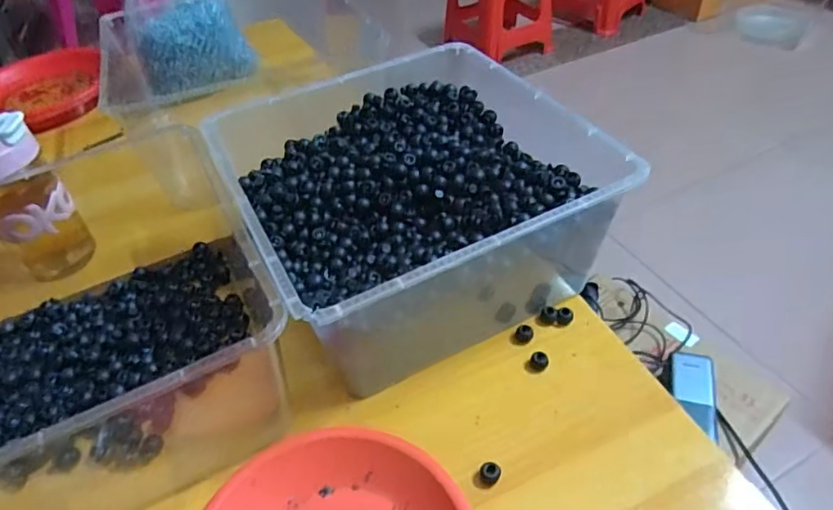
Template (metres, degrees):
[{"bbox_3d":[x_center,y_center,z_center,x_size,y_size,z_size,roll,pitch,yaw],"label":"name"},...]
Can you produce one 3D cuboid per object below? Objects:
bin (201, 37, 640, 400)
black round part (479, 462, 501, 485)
[{"bbox_3d":[-0.006,-0.048,0.549,0.293,0.138,0.294,-23,47,-17],"label":"bin"},{"bbox_3d":[0.054,0.160,0.422,0.015,0.013,0.011,-19,46,-13],"label":"black round part"}]

